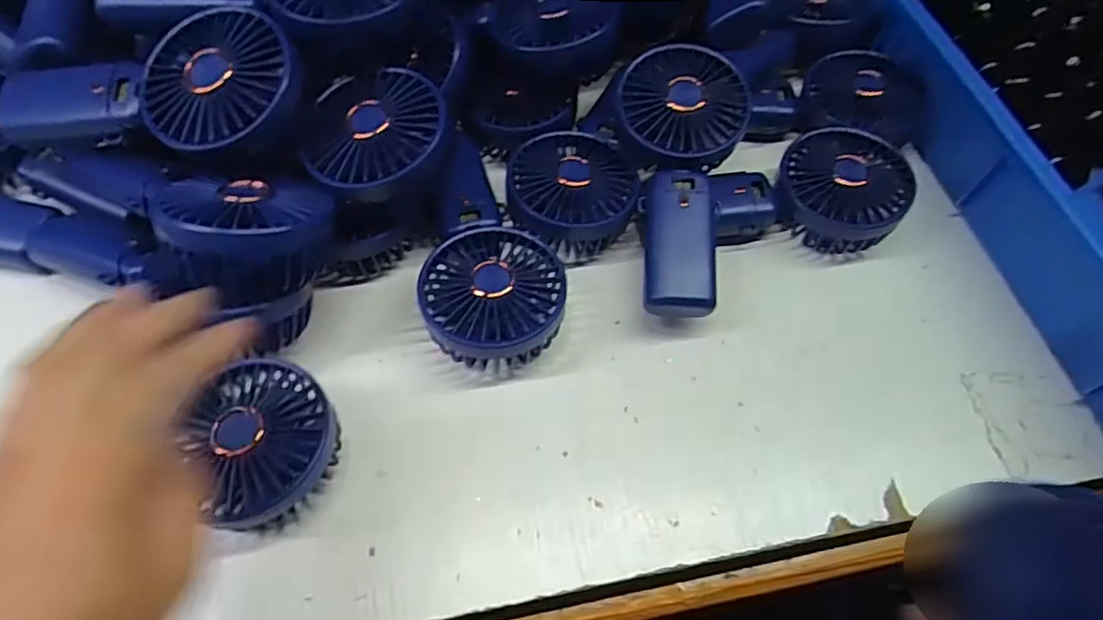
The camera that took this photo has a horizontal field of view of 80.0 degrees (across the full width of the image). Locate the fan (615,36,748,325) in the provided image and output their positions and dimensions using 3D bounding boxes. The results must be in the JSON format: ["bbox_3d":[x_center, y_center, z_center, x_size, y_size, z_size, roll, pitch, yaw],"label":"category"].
[{"bbox_3d":[0.083,-0.086,0.425,0.080,0.034,0.183,3,76,0],"label":"fan"}]

